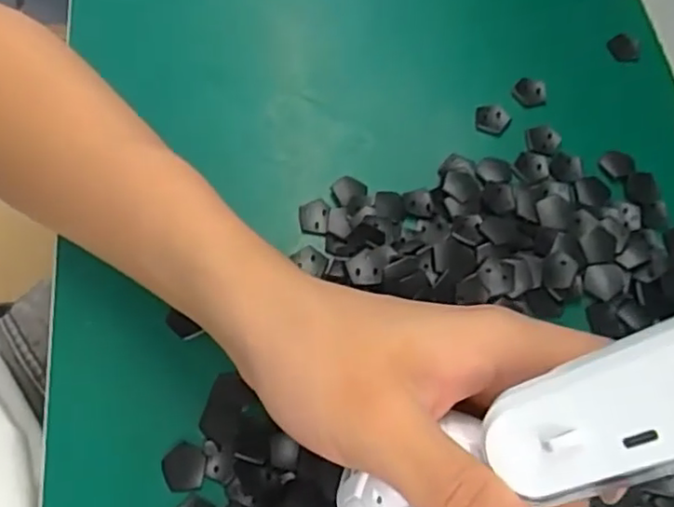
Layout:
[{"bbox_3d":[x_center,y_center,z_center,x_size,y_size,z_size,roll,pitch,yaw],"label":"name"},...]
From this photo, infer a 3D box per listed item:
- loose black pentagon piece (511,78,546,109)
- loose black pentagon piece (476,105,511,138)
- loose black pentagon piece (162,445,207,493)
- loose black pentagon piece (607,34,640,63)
[{"bbox_3d":[0.109,-0.090,0.356,0.018,0.006,0.016,16,67,5],"label":"loose black pentagon piece"},{"bbox_3d":[0.085,-0.074,0.348,0.019,0.004,0.018,21,68,7],"label":"loose black pentagon piece"},{"bbox_3d":[-0.065,0.091,0.268,0.018,0.004,0.018,7,67,1],"label":"loose black pentagon piece"},{"bbox_3d":[0.174,-0.123,0.381,0.020,0.007,0.013,41,72,14],"label":"loose black pentagon piece"}]

